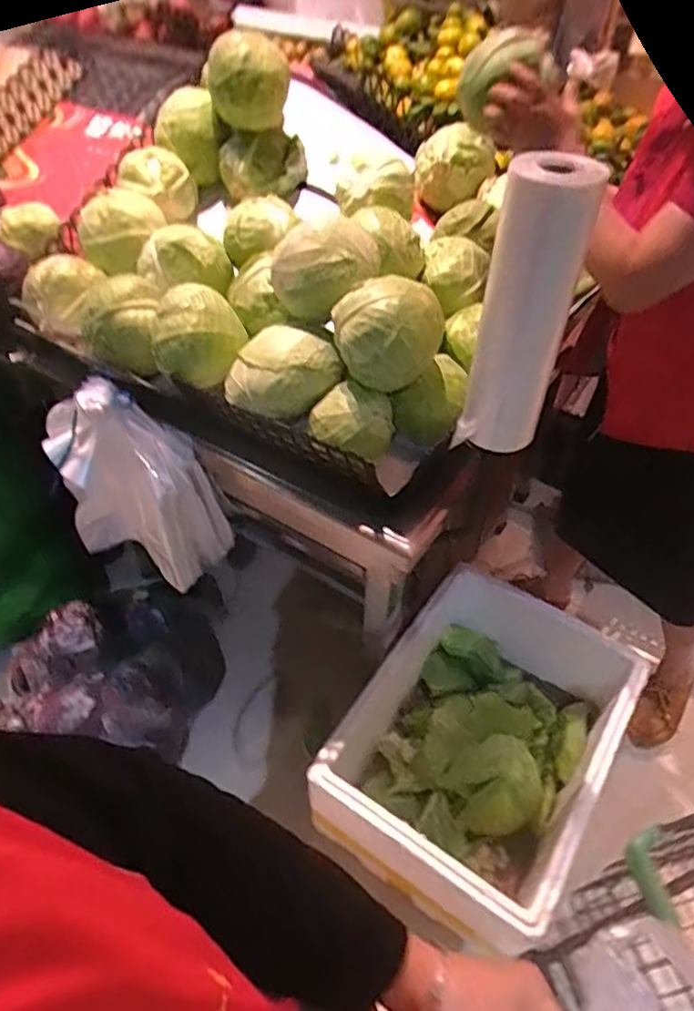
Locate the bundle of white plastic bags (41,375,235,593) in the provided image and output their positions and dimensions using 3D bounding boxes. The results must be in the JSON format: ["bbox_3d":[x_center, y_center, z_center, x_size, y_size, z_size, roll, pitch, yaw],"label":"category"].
[{"bbox_3d":[-0.396,-0.037,1.170,0.310,0.402,0.093,15,49,13],"label":"bundle of white plastic bags"}]

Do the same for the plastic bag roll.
[{"bbox_3d":[0.208,-0.213,0.749,0.099,0.353,0.094,15,49,13],"label":"plastic bag roll"}]

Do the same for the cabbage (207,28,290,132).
[{"bbox_3d":[-0.164,-0.705,1.049,0.130,0.143,0.120,-3,47,-4],"label":"cabbage"}]

